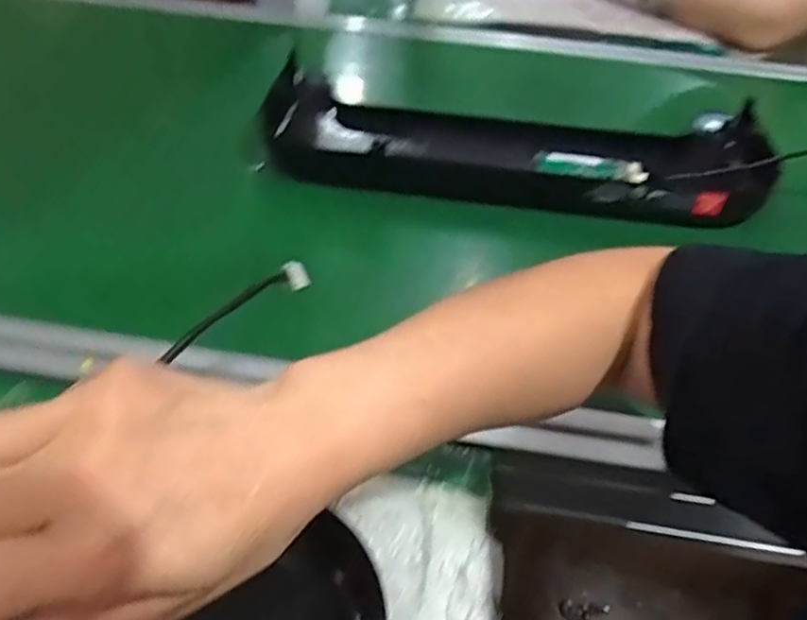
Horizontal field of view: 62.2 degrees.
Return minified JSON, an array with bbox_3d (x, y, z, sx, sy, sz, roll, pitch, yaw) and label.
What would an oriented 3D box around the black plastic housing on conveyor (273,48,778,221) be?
[{"bbox_3d":[0.109,-0.168,0.661,0.500,0.044,0.188,8,42,6],"label":"black plastic housing on conveyor"}]

